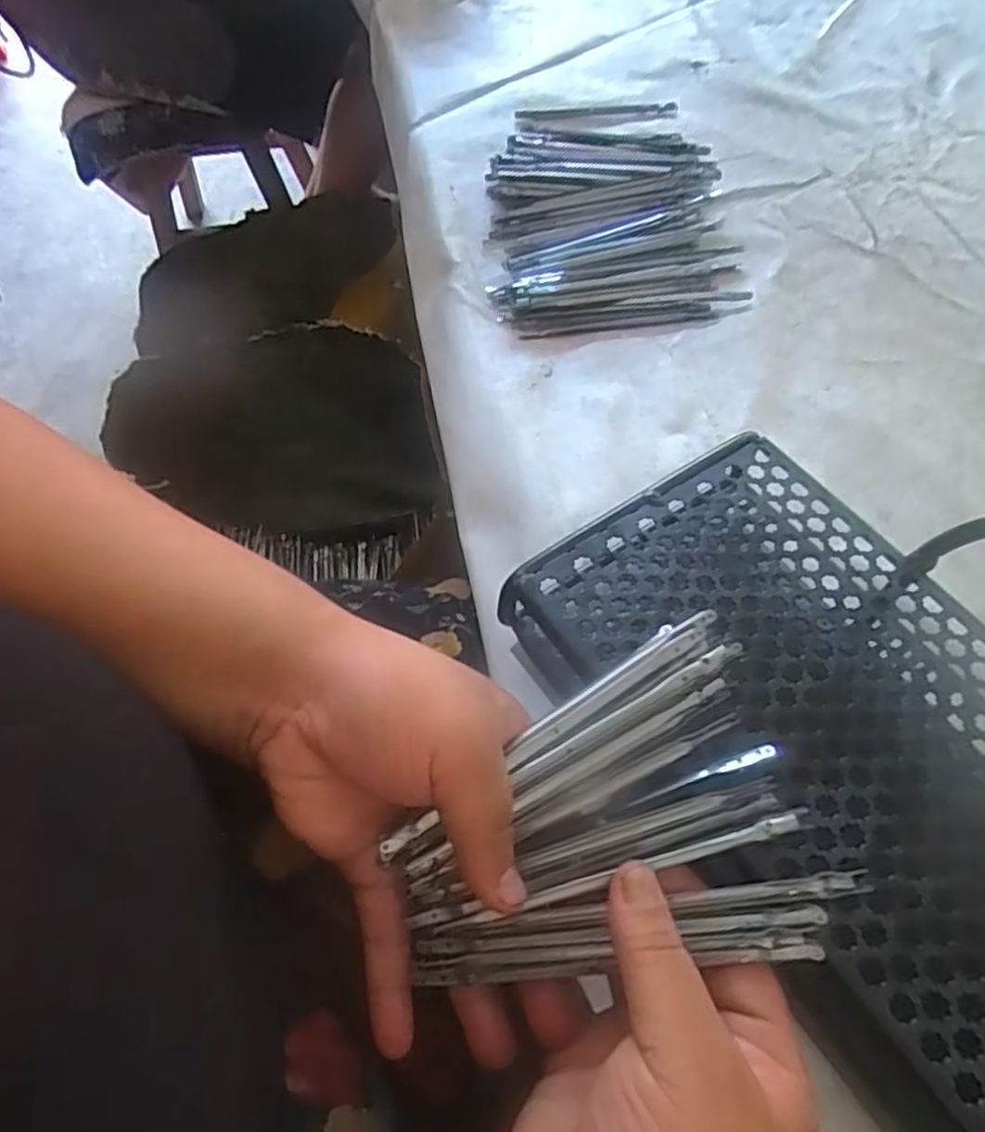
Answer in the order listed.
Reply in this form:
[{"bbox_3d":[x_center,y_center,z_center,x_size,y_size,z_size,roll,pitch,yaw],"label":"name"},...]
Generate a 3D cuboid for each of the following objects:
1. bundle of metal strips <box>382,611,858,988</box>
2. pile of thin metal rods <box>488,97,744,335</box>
[{"bbox_3d":[0.033,0.091,0.246,0.138,0.017,0.104,-22,72,5],"label":"bundle of metal strips"},{"bbox_3d":[0.083,-0.272,0.534,0.169,0.023,0.245,-4,61,0],"label":"pile of thin metal rods"}]

